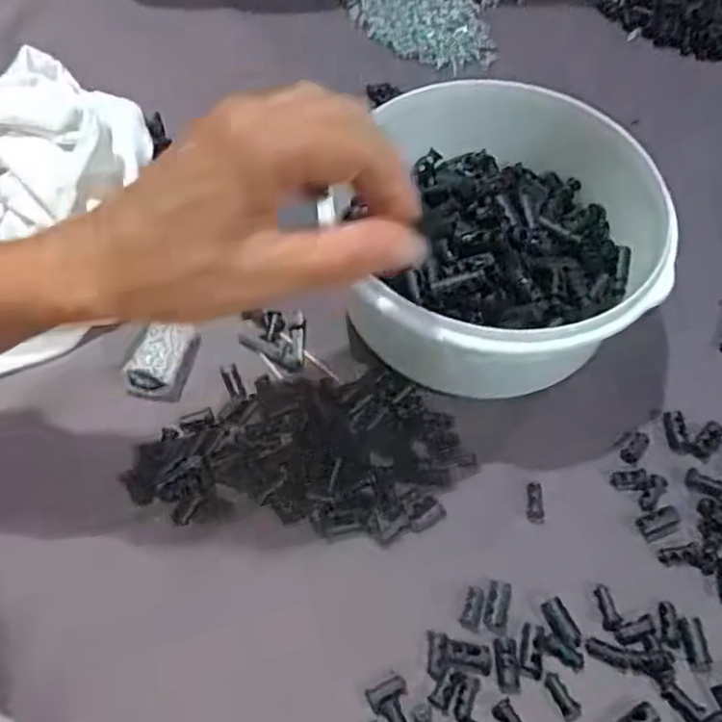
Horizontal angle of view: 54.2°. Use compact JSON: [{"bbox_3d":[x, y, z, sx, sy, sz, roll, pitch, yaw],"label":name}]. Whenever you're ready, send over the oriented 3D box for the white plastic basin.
[{"bbox_3d":[0.058,-0.055,0.356,0.142,0.073,0.160,-13,61,-10],"label":"white plastic basin"}]

